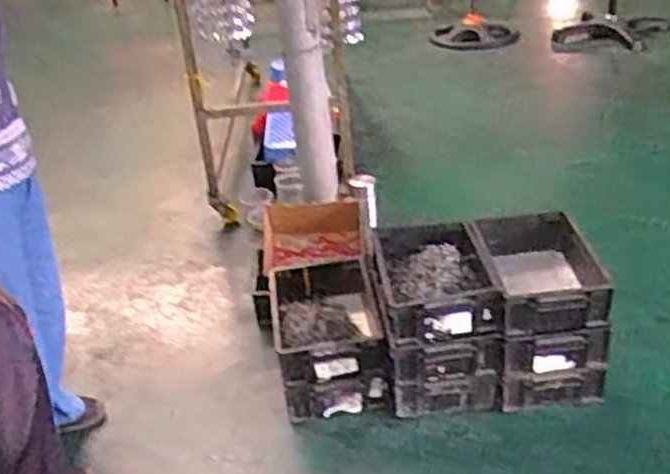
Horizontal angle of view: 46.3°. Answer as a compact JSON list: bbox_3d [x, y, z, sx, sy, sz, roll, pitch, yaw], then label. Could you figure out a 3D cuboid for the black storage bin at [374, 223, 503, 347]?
[{"bbox_3d":[0.241,0.085,1.944,0.267,0.130,0.410,-4,30,0],"label":"black storage bin"}]

